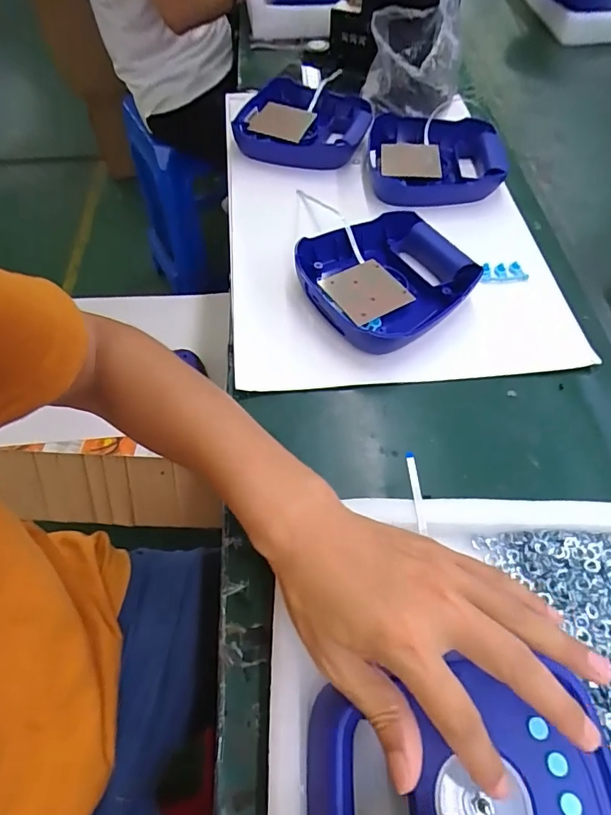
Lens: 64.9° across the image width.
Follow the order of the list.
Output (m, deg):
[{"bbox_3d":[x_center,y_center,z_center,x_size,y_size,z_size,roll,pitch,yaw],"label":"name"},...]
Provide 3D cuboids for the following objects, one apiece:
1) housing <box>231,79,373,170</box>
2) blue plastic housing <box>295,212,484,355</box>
[{"bbox_3d":[-0.006,-0.424,0.718,0.192,0.060,0.162,14,58,10],"label":"housing"},{"bbox_3d":[0.091,-0.146,0.547,0.180,0.048,0.167,-31,61,-17],"label":"blue plastic housing"}]

